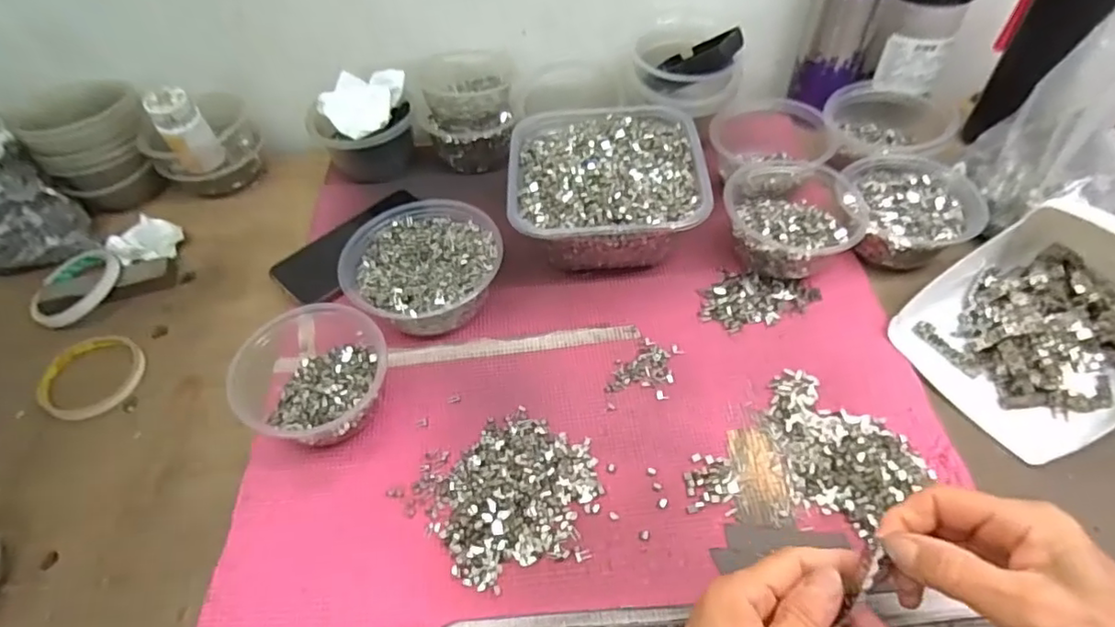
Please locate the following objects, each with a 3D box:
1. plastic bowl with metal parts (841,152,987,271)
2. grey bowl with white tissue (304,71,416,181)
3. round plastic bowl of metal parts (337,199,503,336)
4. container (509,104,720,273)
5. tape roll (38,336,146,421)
[{"bbox_3d":[0.318,-0.093,0.546,0.106,0.044,0.108,-2,51,3],"label":"plastic bowl with metal parts"},{"bbox_3d":[-0.207,-0.195,0.647,0.108,0.091,0.084,-15,52,-7],"label":"grey bowl with white tissue"},{"bbox_3d":[-0.118,-0.038,0.536,0.128,0.057,0.133,-2,51,3],"label":"round plastic bowl of metal parts"},{"bbox_3d":[0.045,-0.118,0.571,0.175,0.081,0.180,-3,52,2],"label":"container"},{"bbox_3d":[-0.418,0.056,0.534,0.087,0.009,0.081,-2,54,3],"label":"tape roll"}]

